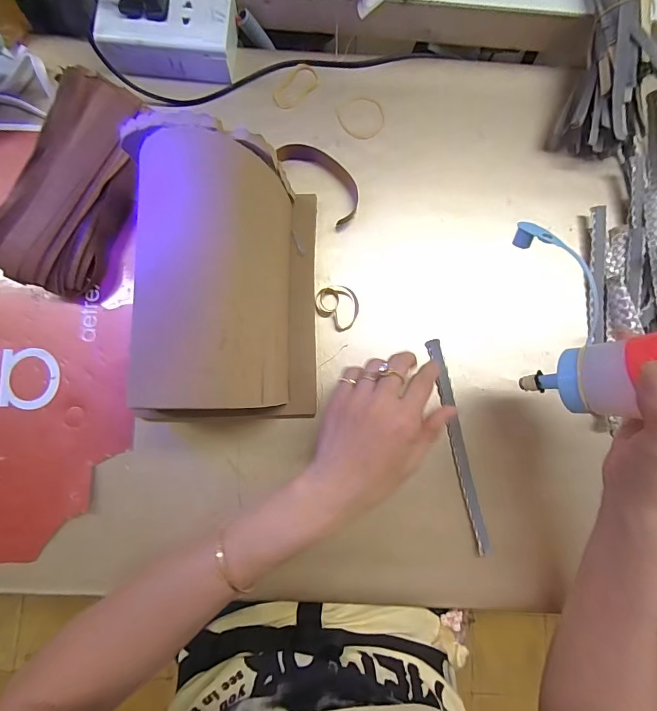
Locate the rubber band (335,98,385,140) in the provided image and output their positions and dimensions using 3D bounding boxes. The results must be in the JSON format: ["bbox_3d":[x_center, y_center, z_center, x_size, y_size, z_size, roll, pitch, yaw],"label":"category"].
[{"bbox_3d":[0.033,-0.237,0.377,0.045,0.004,0.043,0,84,-1],"label":"rubber band"}]

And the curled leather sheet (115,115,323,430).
[{"bbox_3d":[-0.074,-0.054,0.296,0.124,0.120,0.202,0,83,-1],"label":"curled leather sheet"}]

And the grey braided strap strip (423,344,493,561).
[{"bbox_3d":[0.117,0.078,0.339,0.012,0.006,0.189,-11,83,-1],"label":"grey braided strap strip"}]

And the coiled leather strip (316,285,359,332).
[{"bbox_3d":[0.009,-0.047,0.353,0.042,0.005,0.035,41,85,4],"label":"coiled leather strip"}]

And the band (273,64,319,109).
[{"bbox_3d":[-0.033,-0.270,0.380,0.029,0.005,0.055,39,85,3],"label":"band"}]

